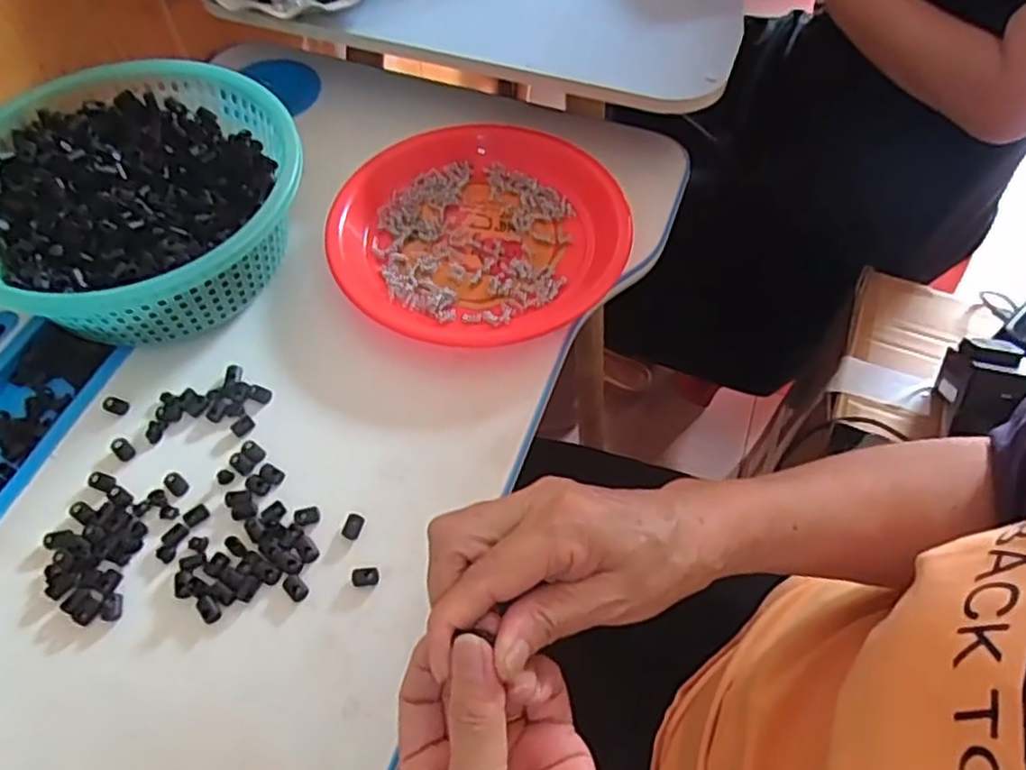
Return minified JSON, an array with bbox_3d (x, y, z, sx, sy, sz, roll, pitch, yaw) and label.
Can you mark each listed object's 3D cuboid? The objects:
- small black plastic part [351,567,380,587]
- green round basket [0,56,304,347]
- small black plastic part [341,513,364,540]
[{"bbox_3d":[-0.087,0.113,0.408,0.016,0.004,0.011,-6,59,-4],"label":"small black plastic part"},{"bbox_3d":[-0.271,-0.131,0.506,0.221,0.079,0.220,0,58,0],"label":"green round basket"},{"bbox_3d":[-0.098,0.087,0.426,0.011,0.004,0.015,16,60,10],"label":"small black plastic part"}]

